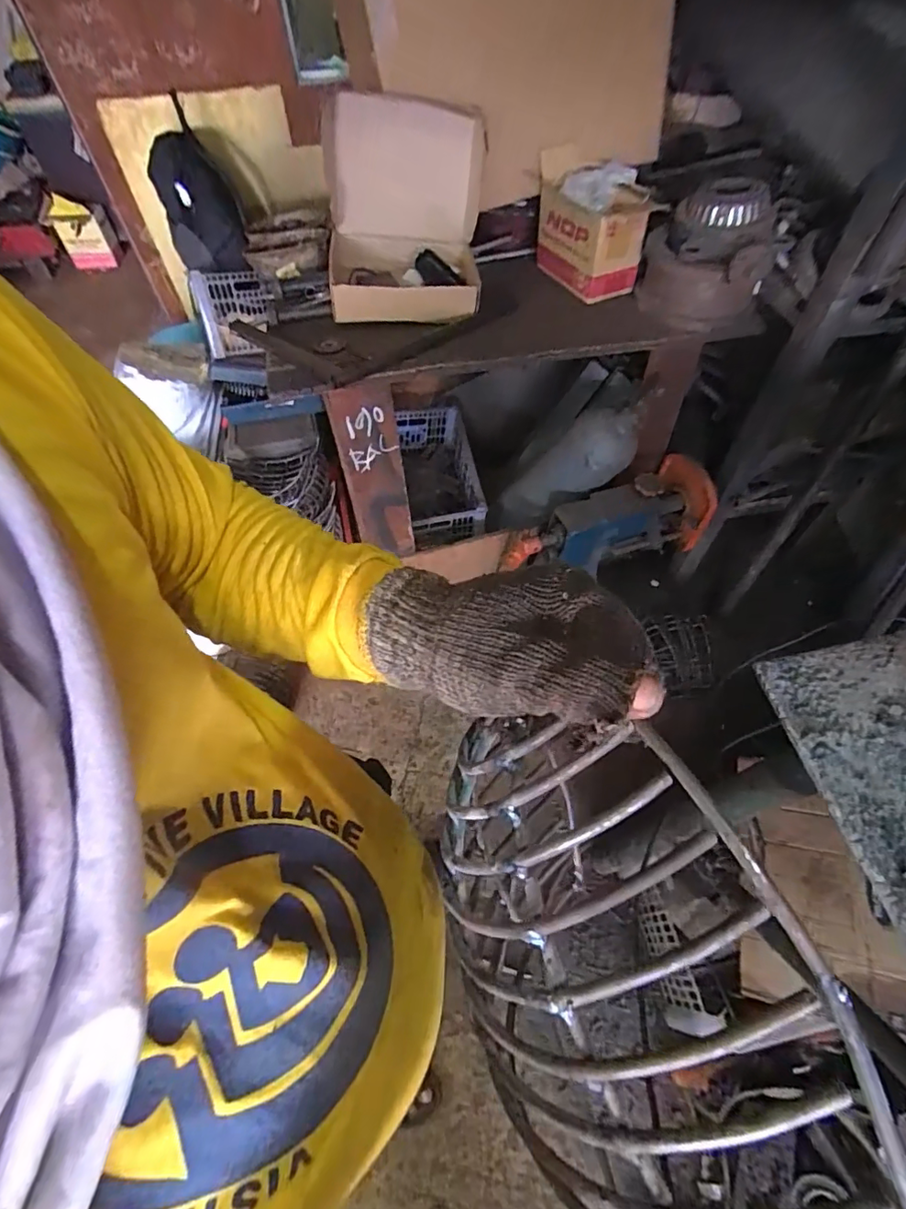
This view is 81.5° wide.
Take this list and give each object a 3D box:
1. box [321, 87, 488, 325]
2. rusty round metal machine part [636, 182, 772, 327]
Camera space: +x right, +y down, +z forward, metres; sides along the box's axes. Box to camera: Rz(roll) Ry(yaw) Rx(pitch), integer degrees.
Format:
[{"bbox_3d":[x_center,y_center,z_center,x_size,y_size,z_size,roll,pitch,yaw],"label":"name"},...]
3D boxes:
[{"bbox_3d":[-0.095,-0.716,0.973,0.292,0.279,0.266,-4,55,0],"label":"box"},{"bbox_3d":[0.483,-0.665,1.005,0.224,0.175,0.181,17,58,14],"label":"rusty round metal machine part"}]

